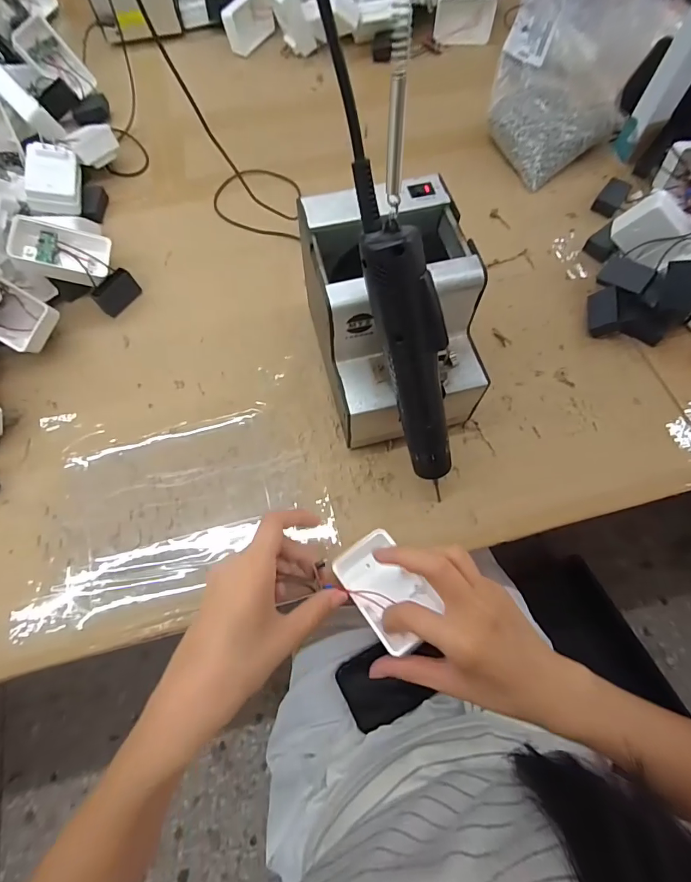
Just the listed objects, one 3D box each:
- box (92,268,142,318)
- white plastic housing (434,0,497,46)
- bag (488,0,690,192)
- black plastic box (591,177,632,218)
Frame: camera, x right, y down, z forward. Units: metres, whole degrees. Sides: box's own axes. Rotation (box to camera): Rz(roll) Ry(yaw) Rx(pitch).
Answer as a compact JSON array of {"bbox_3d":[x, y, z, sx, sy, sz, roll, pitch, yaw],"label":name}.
[{"bbox_3d":[-0.259,-0.168,0.482,0.020,0.031,0.049,38,74,15],"label":"box"},{"bbox_3d":[0.184,-0.669,0.672,0.089,0.058,0.028,-5,42,-3],"label":"white plastic housing"},{"bbox_3d":[0.279,-0.462,0.537,0.162,0.127,0.221,37,74,15],"label":"bag"},{"bbox_3d":[0.335,-0.306,0.532,0.031,0.015,0.056,35,73,14],"label":"black plastic box"}]

